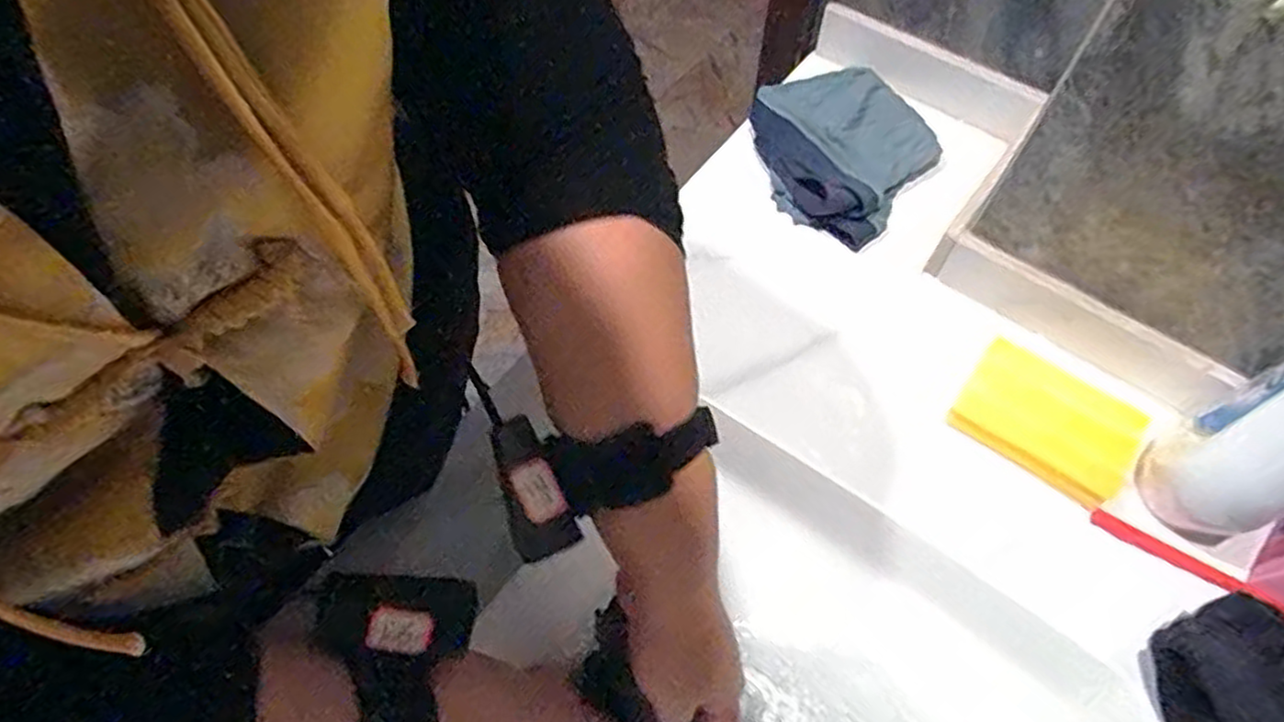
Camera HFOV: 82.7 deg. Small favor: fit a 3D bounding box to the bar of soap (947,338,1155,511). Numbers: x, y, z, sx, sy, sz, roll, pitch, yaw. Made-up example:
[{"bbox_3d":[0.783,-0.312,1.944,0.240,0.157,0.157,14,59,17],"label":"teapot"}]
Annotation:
[{"bbox_3d":[0.266,0.038,0.481,0.102,0.029,0.069,33,67,17],"label":"bar of soap"}]

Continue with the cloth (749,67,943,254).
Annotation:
[{"bbox_3d":[0.157,-0.178,0.593,0.142,0.045,0.145,31,66,17],"label":"cloth"}]

